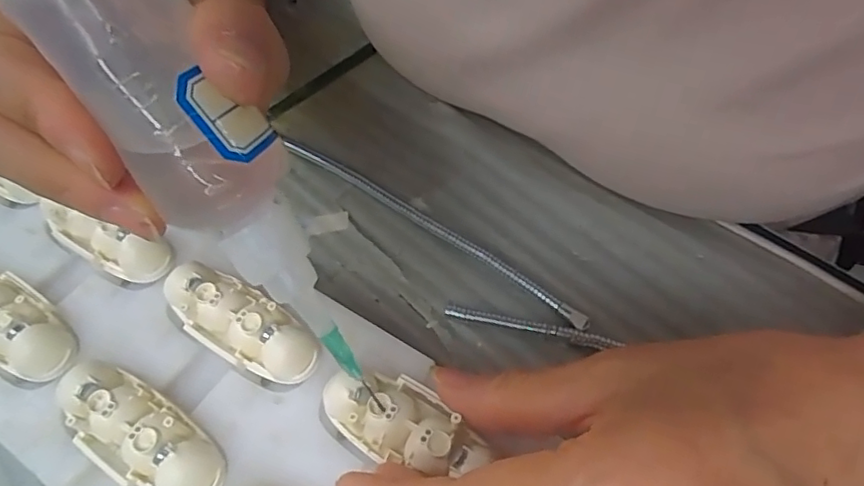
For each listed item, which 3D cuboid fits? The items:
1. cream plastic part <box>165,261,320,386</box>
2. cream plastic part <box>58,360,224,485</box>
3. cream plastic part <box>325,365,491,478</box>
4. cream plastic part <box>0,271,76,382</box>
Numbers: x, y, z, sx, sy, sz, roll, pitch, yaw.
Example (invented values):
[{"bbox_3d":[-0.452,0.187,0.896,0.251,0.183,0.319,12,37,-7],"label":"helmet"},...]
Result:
[{"bbox_3d":[-0.066,0.027,0.203,0.059,0.015,0.023,26,61,19],"label":"cream plastic part"},{"bbox_3d":[-0.092,0.059,0.182,0.059,0.015,0.025,27,61,20],"label":"cream plastic part"},{"bbox_3d":[-0.008,0.054,0.178,0.051,0.013,0.024,18,59,20],"label":"cream plastic part"},{"bbox_3d":[-0.151,0.026,0.207,0.057,0.016,0.024,29,62,21],"label":"cream plastic part"}]

